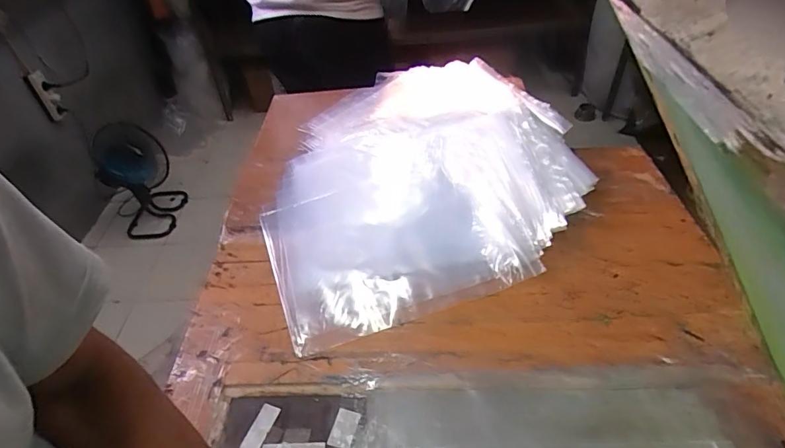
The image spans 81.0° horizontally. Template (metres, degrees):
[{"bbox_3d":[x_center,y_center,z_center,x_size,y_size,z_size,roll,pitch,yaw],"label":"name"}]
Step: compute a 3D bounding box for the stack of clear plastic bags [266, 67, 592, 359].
[{"bbox_3d":[0.037,-0.125,0.839,0.571,0.060,0.612,-16,46,-12],"label":"stack of clear plastic bags"}]

